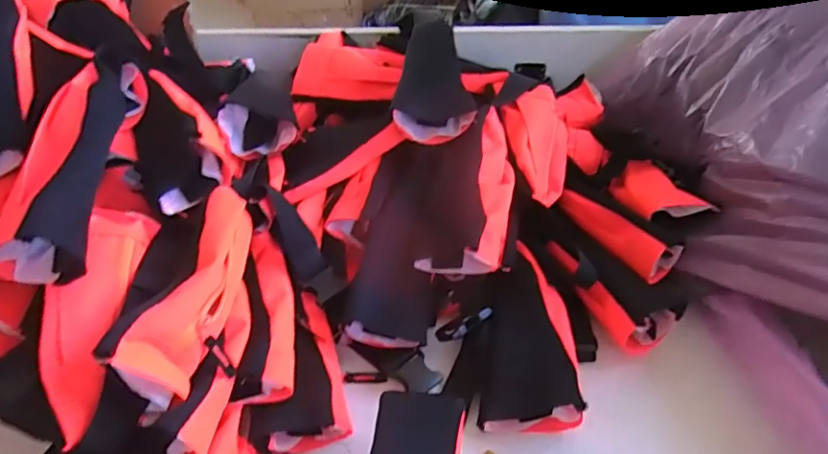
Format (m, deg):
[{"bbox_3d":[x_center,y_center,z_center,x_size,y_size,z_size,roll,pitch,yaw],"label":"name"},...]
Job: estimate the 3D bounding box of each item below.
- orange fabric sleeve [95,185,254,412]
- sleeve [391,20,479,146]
[{"bbox_3d":[-0.200,0.054,0.500,0.060,0.074,0.208,2,38,6],"label":"orange fabric sleeve"},{"bbox_3d":[0.030,-0.205,0.707,0.099,0.042,0.221,1,58,3],"label":"sleeve"}]

